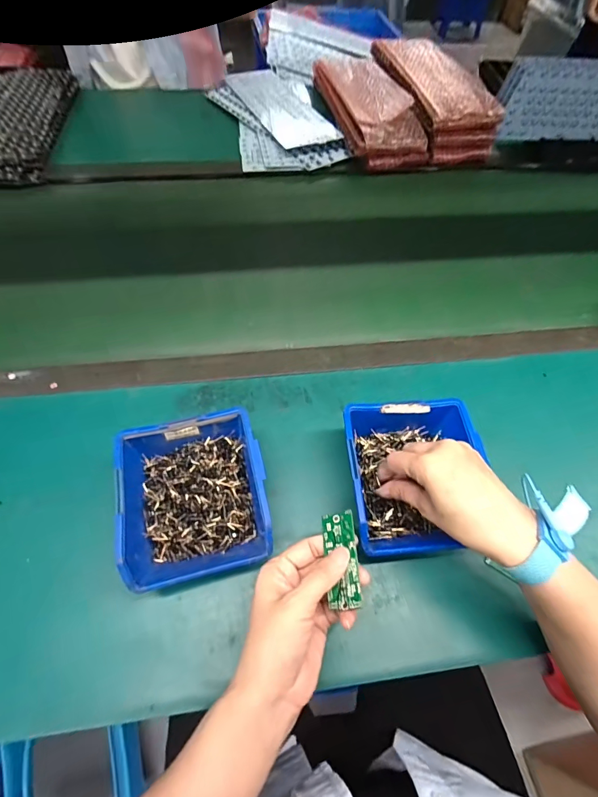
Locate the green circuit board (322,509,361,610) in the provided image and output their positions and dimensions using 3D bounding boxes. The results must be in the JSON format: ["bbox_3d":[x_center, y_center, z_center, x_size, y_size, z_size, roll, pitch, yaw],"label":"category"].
[{"bbox_3d":[0.032,0.119,0.285,0.025,0.004,0.066,-15,57,18],"label":"green circuit board"}]

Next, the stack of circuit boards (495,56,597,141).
[{"bbox_3d":[0.518,-0.502,0.645,0.345,0.137,0.032,4,69,-2],"label":"stack of circuit boards"}]

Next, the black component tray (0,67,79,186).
[{"bbox_3d":[-0.523,-0.527,0.717,0.141,0.025,0.414,-5,60,-6],"label":"black component tray"}]

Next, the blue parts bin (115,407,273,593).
[{"bbox_3d":[-0.091,0.091,0.344,0.117,0.067,0.130,-11,61,-9],"label":"blue parts bin"}]

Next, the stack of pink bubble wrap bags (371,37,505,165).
[{"bbox_3d":[0.251,-0.605,0.750,0.137,0.078,0.368,-9,61,-8],"label":"stack of pink bubble wrap bags"}]

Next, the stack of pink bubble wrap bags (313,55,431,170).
[{"bbox_3d":[0.125,-0.577,0.741,0.134,0.056,0.358,-11,61,-9],"label":"stack of pink bubble wrap bags"}]

